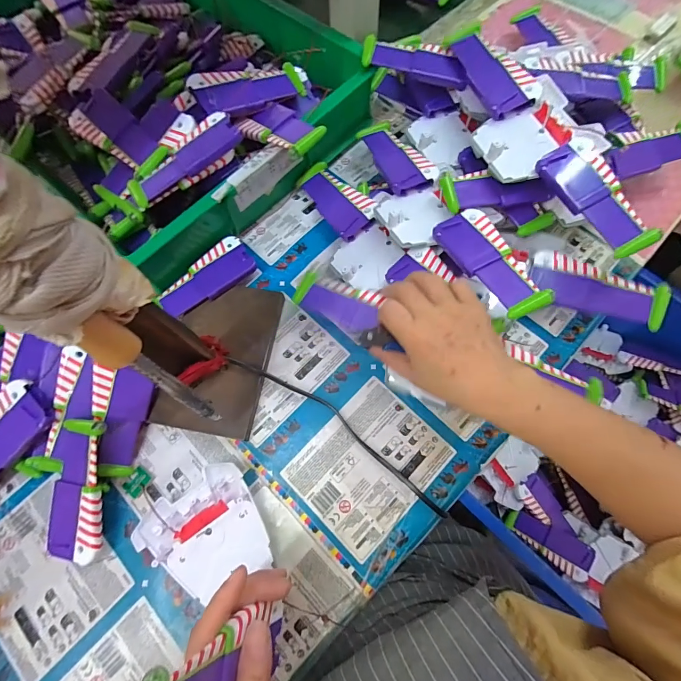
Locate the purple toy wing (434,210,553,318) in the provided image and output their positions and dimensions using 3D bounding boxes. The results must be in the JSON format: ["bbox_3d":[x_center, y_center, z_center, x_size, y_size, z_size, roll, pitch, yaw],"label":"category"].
[{"bbox_3d":[0.132,-0.072,0.319,0.049,0.005,0.117,-23,63,-1],"label":"purple toy wing"}]

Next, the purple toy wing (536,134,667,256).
[{"bbox_3d":[0.233,-0.130,0.324,0.045,0.017,0.117,-25,73,-7],"label":"purple toy wing"}]

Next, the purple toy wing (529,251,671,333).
[{"bbox_3d":[0.248,-0.050,0.350,0.118,0.012,0.046,24,96,16],"label":"purple toy wing"}]

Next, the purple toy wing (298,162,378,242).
[{"bbox_3d":[-0.005,-0.167,0.419,0.049,0.017,0.114,-37,63,7],"label":"purple toy wing"}]

